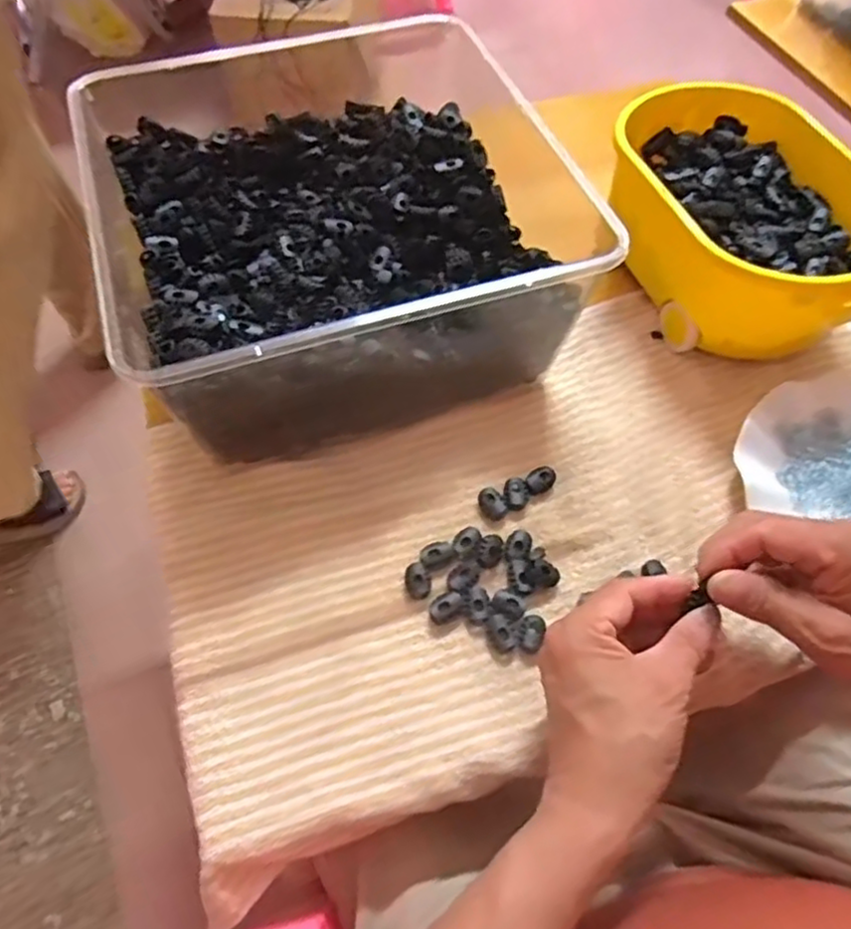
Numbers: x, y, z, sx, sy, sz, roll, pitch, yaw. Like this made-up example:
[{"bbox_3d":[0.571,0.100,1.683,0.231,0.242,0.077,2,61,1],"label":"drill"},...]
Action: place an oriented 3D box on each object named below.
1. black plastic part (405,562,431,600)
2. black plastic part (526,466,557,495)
[{"bbox_3d":[-0.005,0.075,0.437,0.016,0.007,0.023,-5,59,-5],"label":"black plastic part"},{"bbox_3d":[0.081,0.011,0.475,0.023,0.008,0.016,-29,64,-18],"label":"black plastic part"}]

